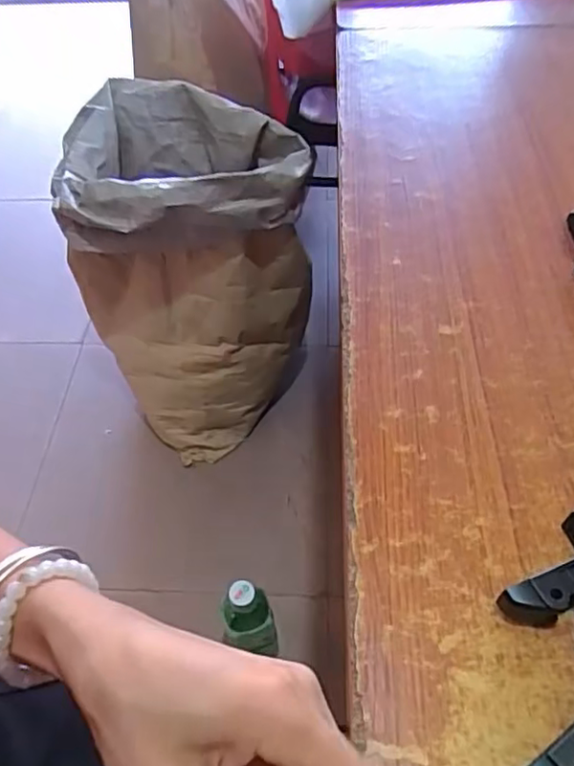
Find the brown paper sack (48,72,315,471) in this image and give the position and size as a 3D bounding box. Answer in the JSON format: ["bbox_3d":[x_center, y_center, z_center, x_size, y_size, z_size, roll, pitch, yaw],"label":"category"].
[{"bbox_3d":[-0.154,-0.173,0.998,0.314,0.491,0.330,-31,57,-21],"label":"brown paper sack"}]

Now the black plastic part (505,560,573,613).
[{"bbox_3d":[0.132,0.103,0.297,0.049,0.024,0.017,-17,53,-12],"label":"black plastic part"}]

